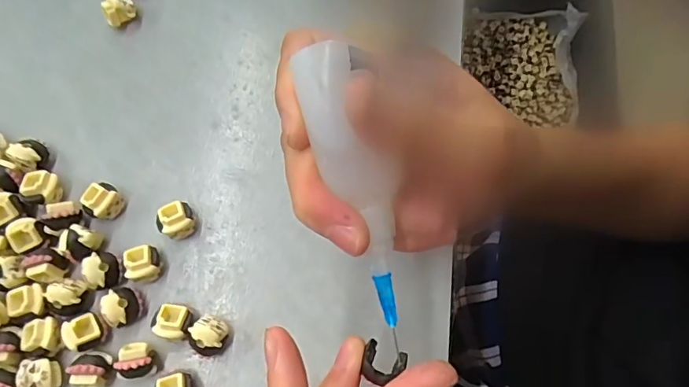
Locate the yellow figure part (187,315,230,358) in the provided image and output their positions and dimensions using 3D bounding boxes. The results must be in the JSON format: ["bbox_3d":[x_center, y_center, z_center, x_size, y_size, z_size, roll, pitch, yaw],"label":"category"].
[{"bbox_3d":[-0.058,0.062,0.217,0.016,0.014,0.016,17,75,3],"label":"yellow figure part"}]

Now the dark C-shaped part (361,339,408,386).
[{"bbox_3d":[0.013,0.057,0.166,0.014,0.007,0.013,15,75,2],"label":"dark C-shaped part"}]

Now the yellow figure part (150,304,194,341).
[{"bbox_3d":[-0.074,0.056,0.218,0.015,0.014,0.015,11,75,1],"label":"yellow figure part"}]

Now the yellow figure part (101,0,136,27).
[{"bbox_3d":[-0.117,-0.094,0.259,0.016,0.015,0.010,-24,77,-8],"label":"yellow figure part"}]

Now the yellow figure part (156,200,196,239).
[{"bbox_3d":[-0.078,0.012,0.229,0.016,0.013,0.016,2,81,-10],"label":"yellow figure part"}]

